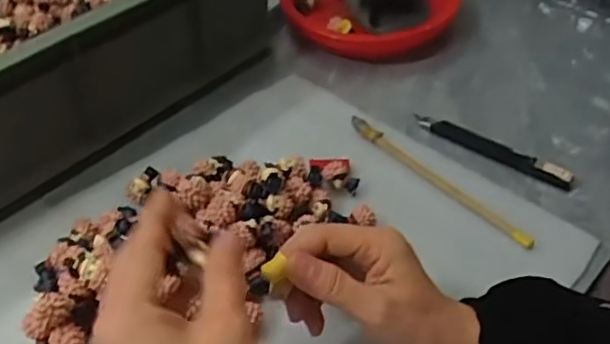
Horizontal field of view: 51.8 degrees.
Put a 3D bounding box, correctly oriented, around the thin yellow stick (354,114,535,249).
[{"bbox_3d":[0.103,0.004,0.499,0.012,0.010,0.181,-31,53,-28],"label":"thin yellow stick"}]

